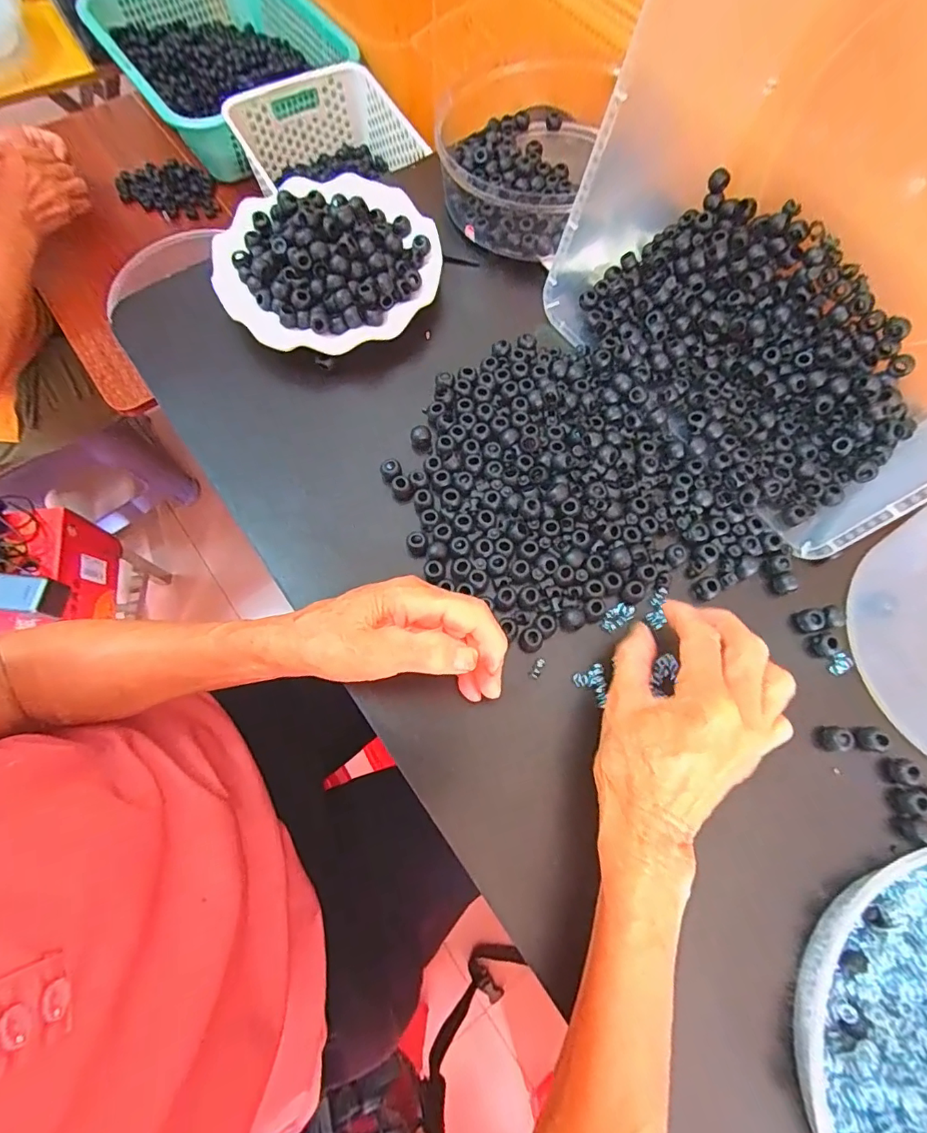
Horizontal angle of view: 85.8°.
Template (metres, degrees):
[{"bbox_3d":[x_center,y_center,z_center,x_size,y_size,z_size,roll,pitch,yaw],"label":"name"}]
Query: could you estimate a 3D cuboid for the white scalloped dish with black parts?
[{"bbox_3d":[-0.112,-0.256,0.407,0.176,0.043,0.168,0,72,-1],"label":"white scalloped dish with black parts"}]

